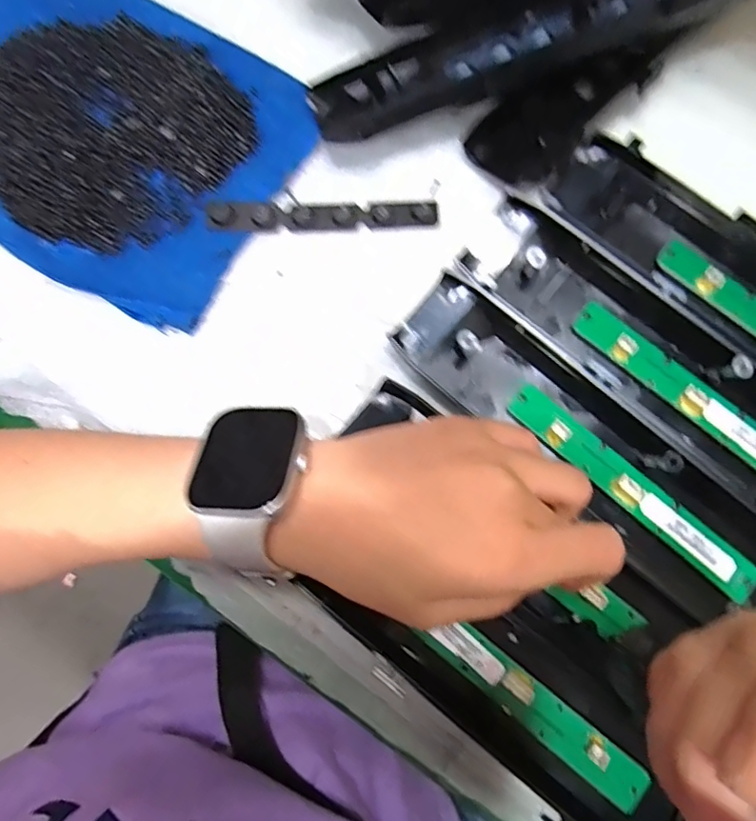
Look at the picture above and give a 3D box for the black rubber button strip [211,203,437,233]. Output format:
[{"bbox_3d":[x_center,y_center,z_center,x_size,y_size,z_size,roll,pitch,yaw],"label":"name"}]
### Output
[{"bbox_3d":[-0.030,-0.106,0.301,0.124,0.006,0.015,-2,78,1],"label":"black rubber button strip"}]

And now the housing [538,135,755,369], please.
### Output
[{"bbox_3d":[0.203,-0.041,0.272,0.272,0.018,0.062,39,82,8],"label":"housing"}]

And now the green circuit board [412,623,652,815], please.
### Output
[{"bbox_3d":[0.070,0.133,0.247,0.111,0.006,0.019,38,82,8],"label":"green circuit board"}]

